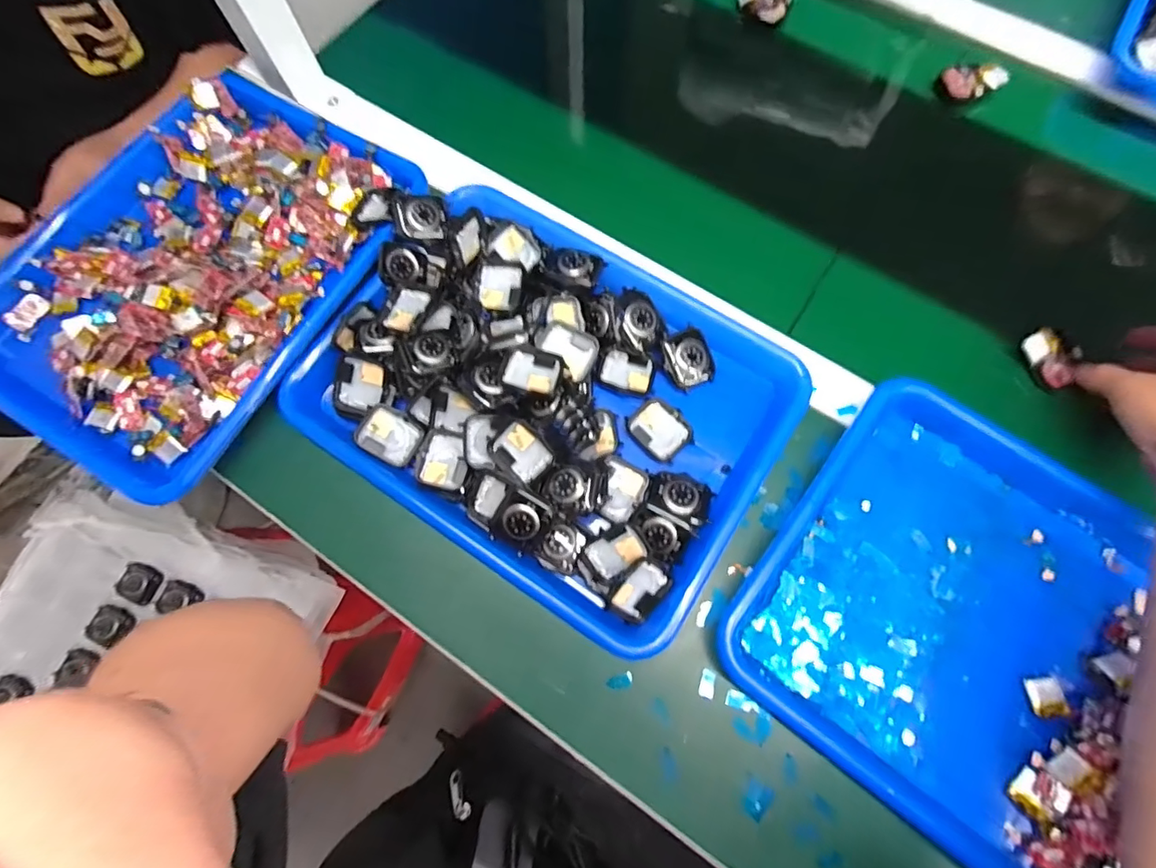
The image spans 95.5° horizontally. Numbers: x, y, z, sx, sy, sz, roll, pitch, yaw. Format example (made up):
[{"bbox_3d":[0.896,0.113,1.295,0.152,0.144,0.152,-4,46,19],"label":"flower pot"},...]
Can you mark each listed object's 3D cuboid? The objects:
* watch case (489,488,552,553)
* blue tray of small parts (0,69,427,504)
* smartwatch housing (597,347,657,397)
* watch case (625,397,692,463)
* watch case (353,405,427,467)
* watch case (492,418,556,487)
[{"bbox_3d":[-0.038,0.060,0.352,0.032,0.010,0.041,29,102,0],"label":"watch case"},{"bbox_3d":[-0.307,-0.132,0.424,0.239,0.035,0.328,28,77,9],"label":"blue tray of small parts"},{"bbox_3d":[0.039,-0.048,0.411,0.042,0.009,0.034,15,75,6],"label":"smartwatch housing"},{"bbox_3d":[0.061,-0.004,0.391,0.037,0.006,0.045,-41,77,-10],"label":"watch case"},{"bbox_3d":[-0.141,0.001,0.395,0.043,0.008,0.036,30,81,-8],"label":"watch case"},{"bbox_3d":[-0.039,0.014,0.364,0.042,0.014,0.030,39,76,10],"label":"watch case"}]

